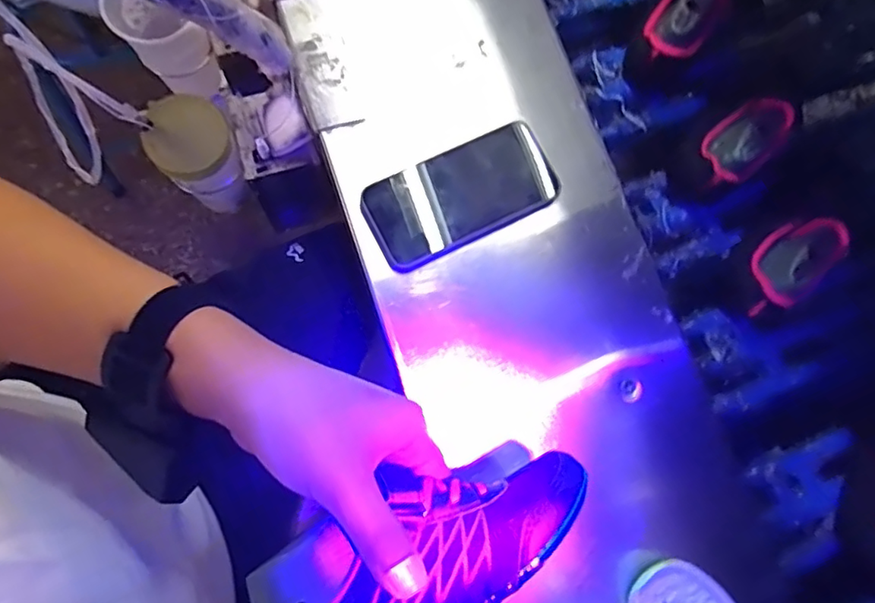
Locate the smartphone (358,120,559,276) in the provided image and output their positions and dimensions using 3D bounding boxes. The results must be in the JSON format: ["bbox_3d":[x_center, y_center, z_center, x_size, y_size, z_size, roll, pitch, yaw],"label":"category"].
[{"bbox_3d":[0.022,-0.091,0.491,0.161,0.017,0.079,-27,88,-7],"label":"smartphone"}]

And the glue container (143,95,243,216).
[{"bbox_3d":[-0.224,-0.139,0.571,0.066,0.138,0.066,-8,79,-2],"label":"glue container"}]

